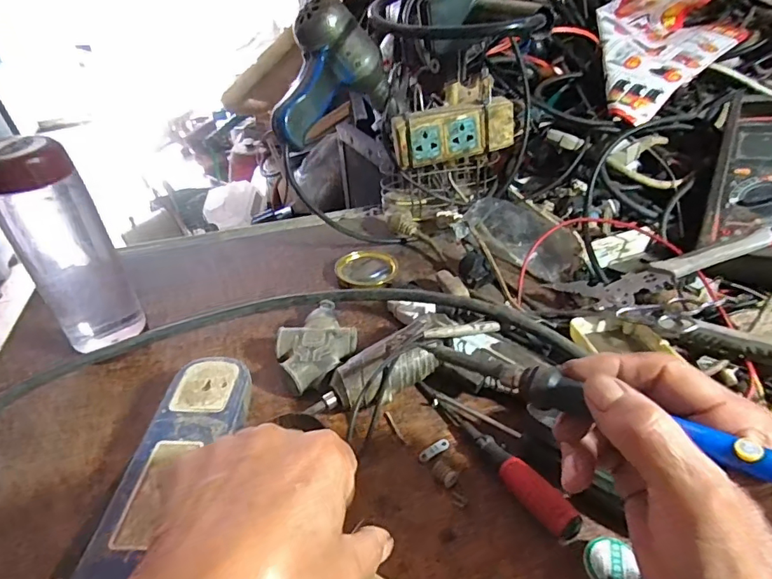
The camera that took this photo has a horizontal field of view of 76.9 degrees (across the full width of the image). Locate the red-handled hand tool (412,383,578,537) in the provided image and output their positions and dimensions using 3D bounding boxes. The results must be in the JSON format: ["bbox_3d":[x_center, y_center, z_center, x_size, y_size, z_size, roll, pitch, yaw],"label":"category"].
[{"bbox_3d":[0.075,0.111,0.351,0.019,0.016,0.153,-24,41,-22],"label":"red-handled hand tool"}]

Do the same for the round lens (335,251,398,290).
[{"bbox_3d":[-0.021,-0.018,0.528,0.065,0.016,0.065,-4,38,3],"label":"round lens"}]

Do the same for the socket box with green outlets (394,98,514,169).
[{"bbox_3d":[0.075,-0.175,0.542,0.129,0.056,0.028,-11,38,-6],"label":"socket box with green outlets"}]

